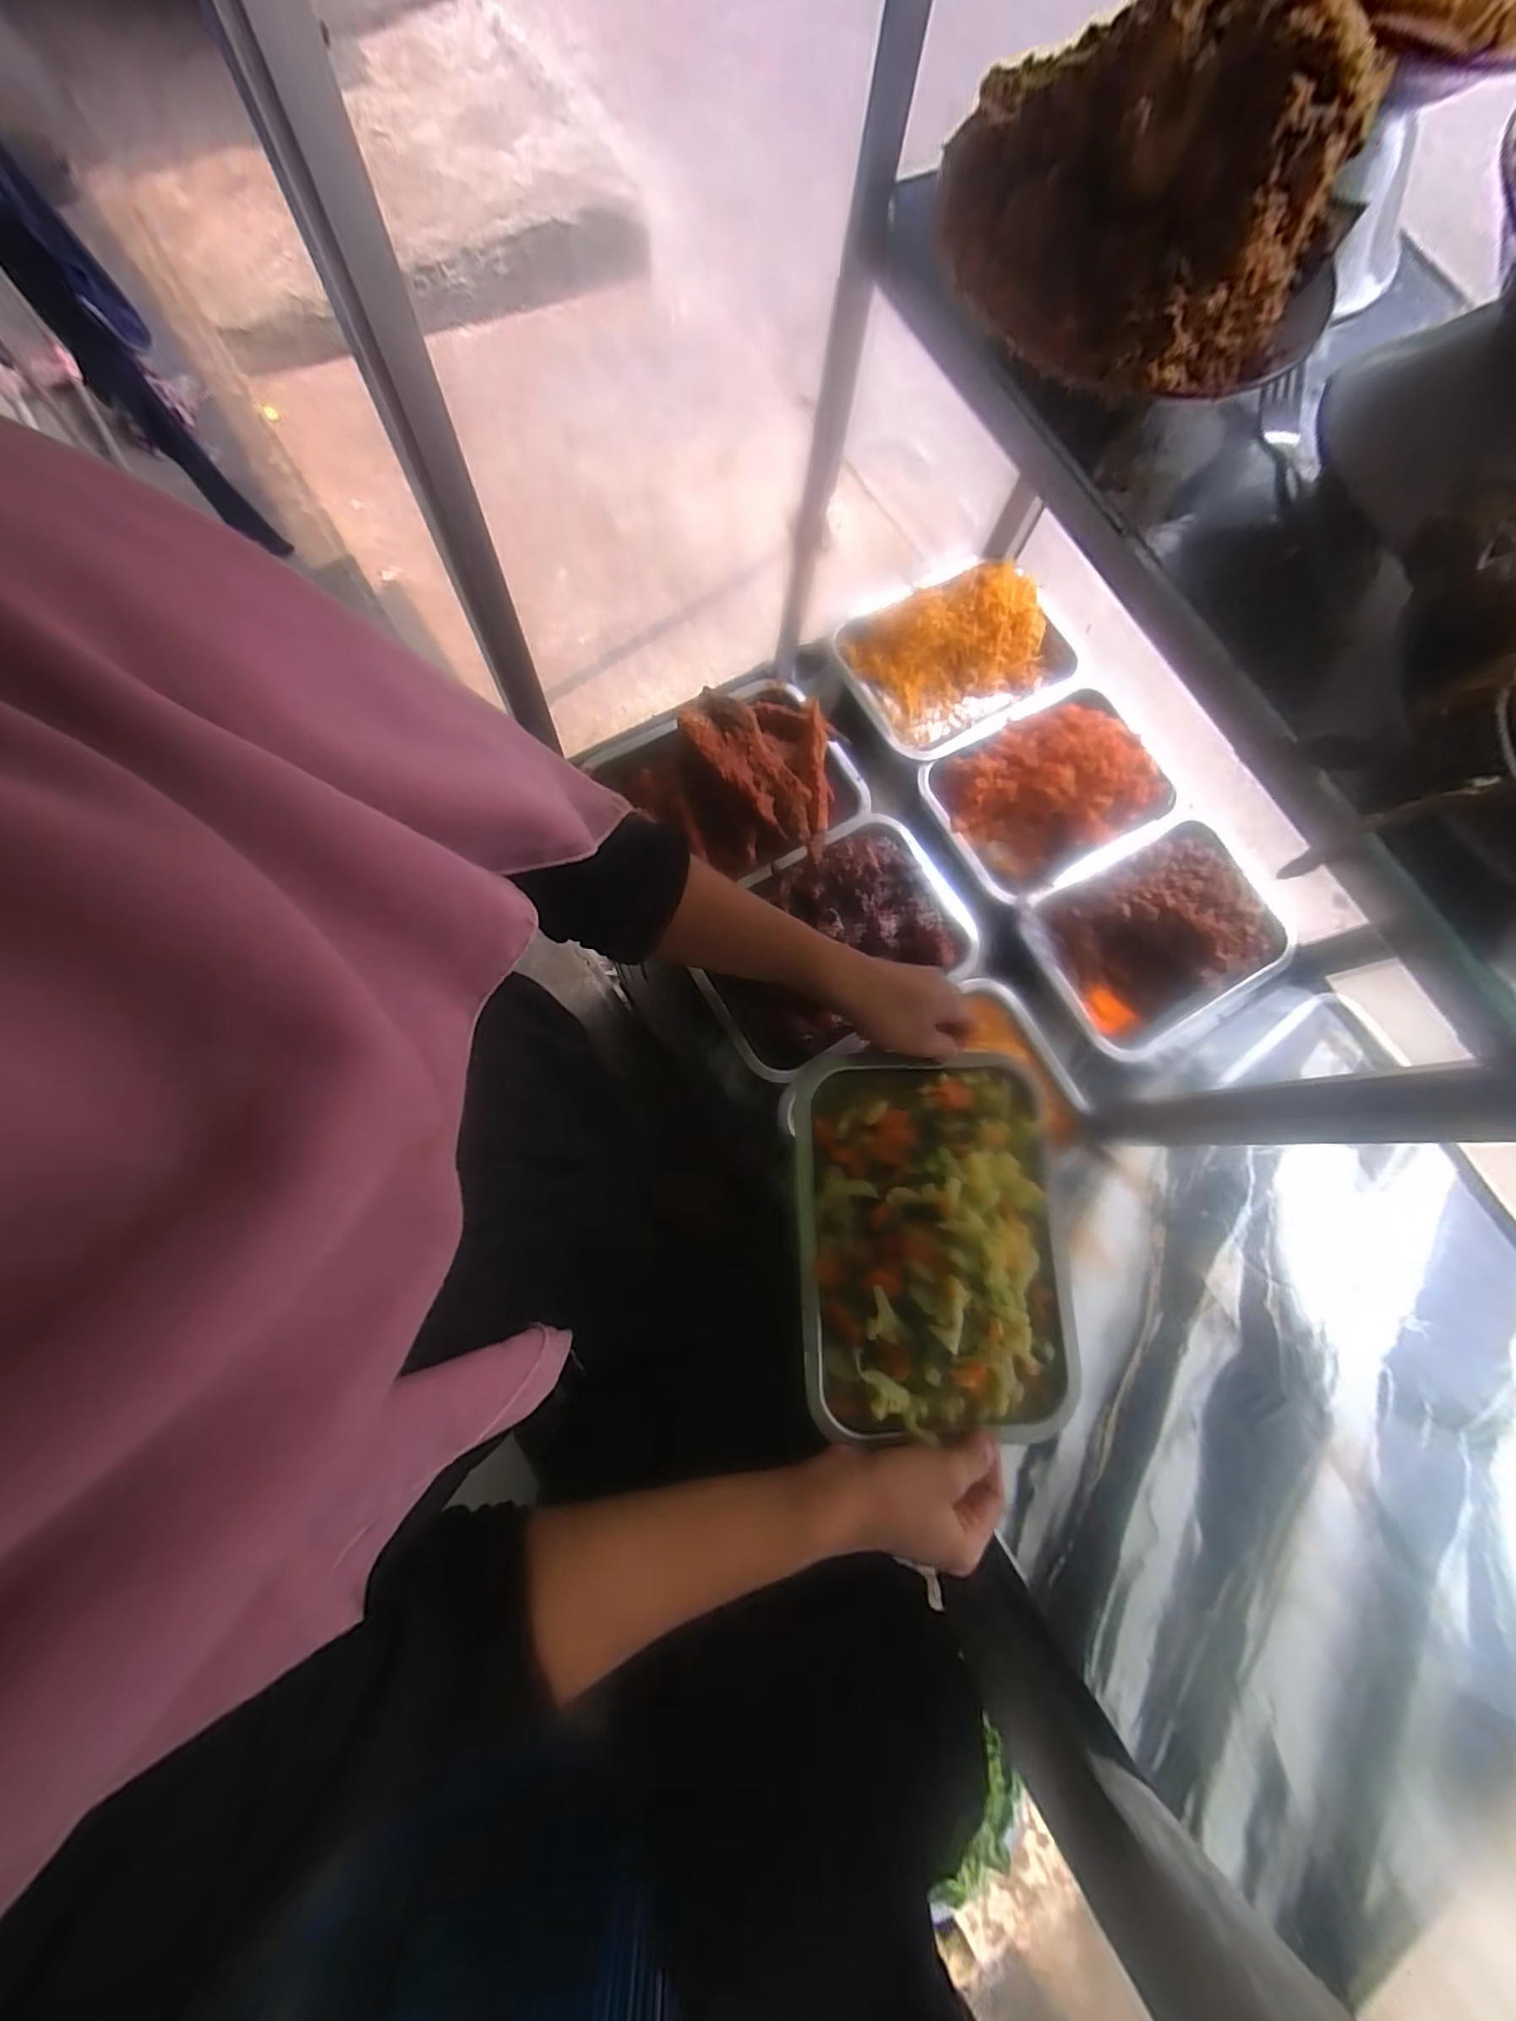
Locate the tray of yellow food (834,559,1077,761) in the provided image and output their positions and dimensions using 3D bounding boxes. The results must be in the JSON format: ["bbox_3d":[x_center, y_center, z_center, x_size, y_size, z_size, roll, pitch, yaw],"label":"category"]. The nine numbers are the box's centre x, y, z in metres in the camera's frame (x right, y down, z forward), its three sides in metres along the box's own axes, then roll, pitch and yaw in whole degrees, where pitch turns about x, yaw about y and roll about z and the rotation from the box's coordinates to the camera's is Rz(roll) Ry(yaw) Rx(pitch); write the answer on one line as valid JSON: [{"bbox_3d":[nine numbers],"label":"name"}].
[{"bbox_3d":[0.212,-0.380,0.685,0.244,0.087,0.179,-31,75,-10],"label":"tray of yellow food"}]

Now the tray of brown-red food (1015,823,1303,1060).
[{"bbox_3d":[0.394,-0.074,0.624,0.248,0.082,0.186,-31,75,-10],"label":"tray of brown-red food"}]

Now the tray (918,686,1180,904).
[{"bbox_3d":[0.297,-0.229,0.645,0.235,0.079,0.176,-31,75,-10],"label":"tray"}]

